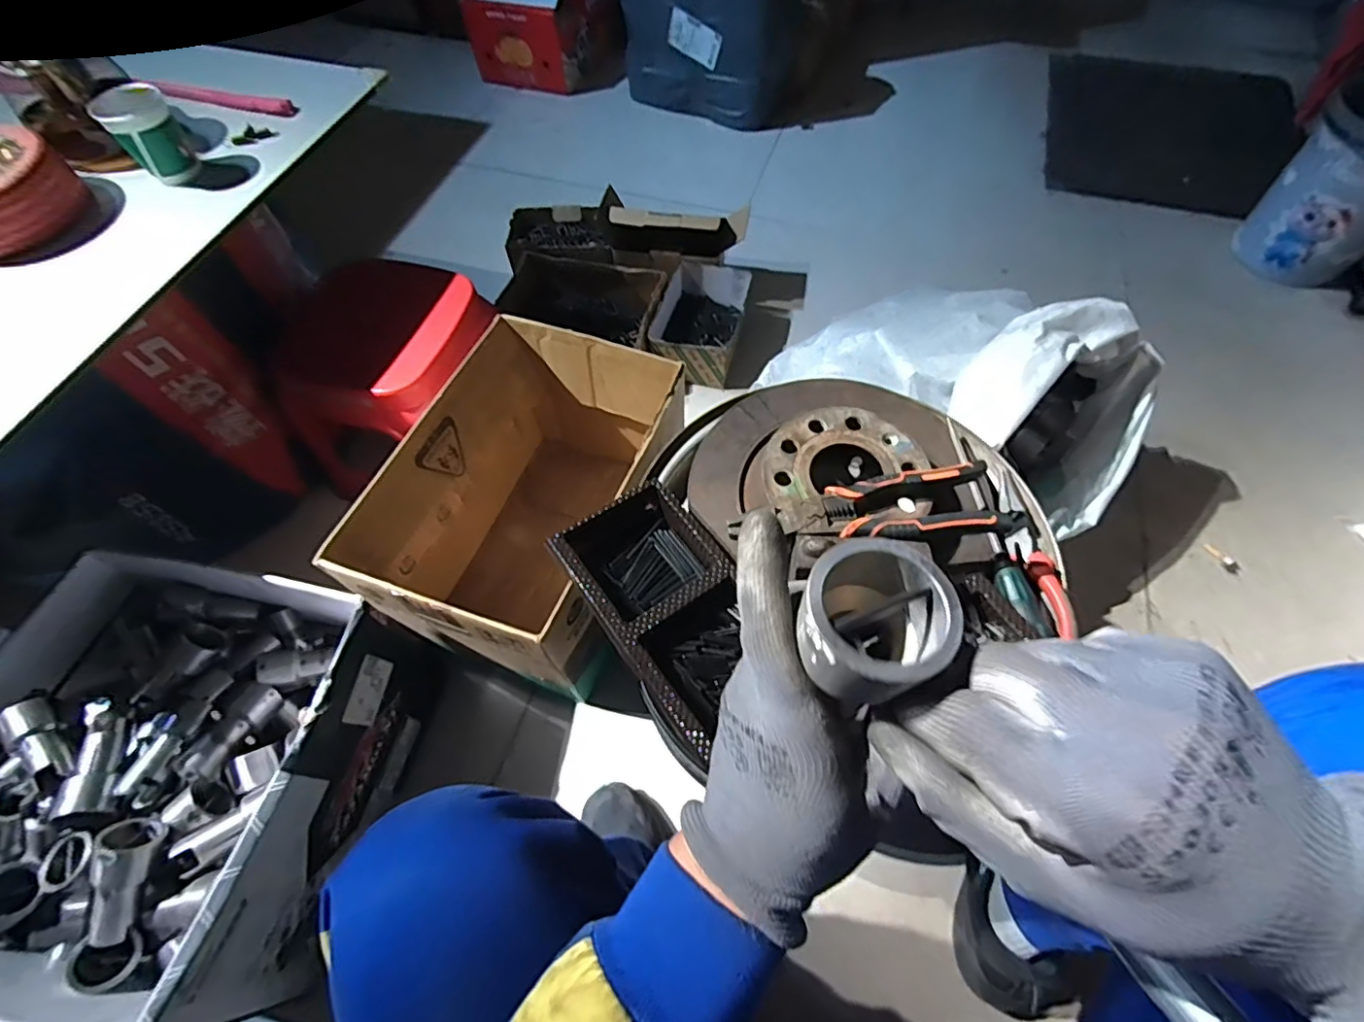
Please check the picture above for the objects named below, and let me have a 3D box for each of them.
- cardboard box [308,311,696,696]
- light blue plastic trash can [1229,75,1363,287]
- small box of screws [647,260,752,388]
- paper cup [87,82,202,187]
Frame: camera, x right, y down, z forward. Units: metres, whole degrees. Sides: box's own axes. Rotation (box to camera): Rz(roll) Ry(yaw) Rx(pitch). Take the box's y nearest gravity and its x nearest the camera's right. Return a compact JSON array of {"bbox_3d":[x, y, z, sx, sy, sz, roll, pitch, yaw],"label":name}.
[{"bbox_3d":[-0.173,0.000,0.785,0.276,0.289,0.410,18,62,11],"label":"cardboard box"},{"bbox_3d":[1.319,-0.633,1.139,0.282,0.285,0.266,-36,66,-17],"label":"light blue plastic trash can"},{"bbox_3d":[0.030,-0.349,1.077,0.160,0.100,0.211,10,61,7],"label":"small box of screws"},{"bbox_3d":[-0.537,-0.380,0.591,0.057,0.071,0.055,-31,64,-15],"label":"paper cup"}]

